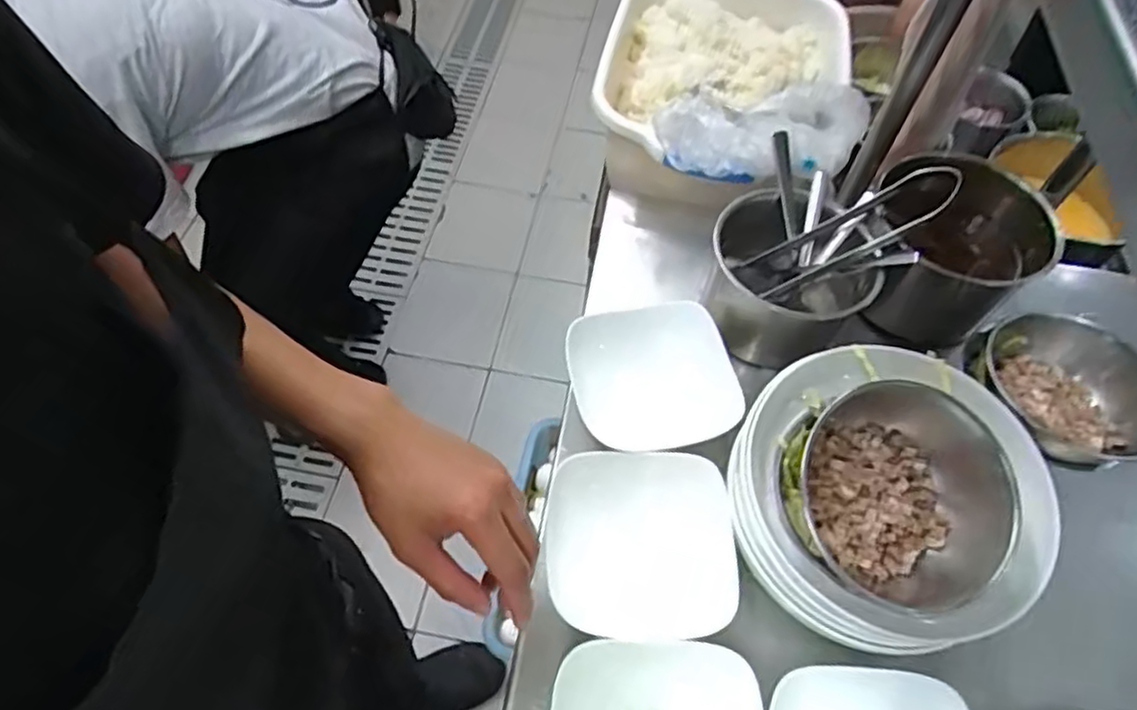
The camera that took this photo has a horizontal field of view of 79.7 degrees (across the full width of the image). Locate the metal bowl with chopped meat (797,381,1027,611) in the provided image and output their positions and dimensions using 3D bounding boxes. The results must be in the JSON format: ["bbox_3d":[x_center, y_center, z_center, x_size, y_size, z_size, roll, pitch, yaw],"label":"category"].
[{"bbox_3d":[0.234,0.098,0.472,0.127,0.088,0.135,1,57,-2],"label":"metal bowl with chopped meat"}]

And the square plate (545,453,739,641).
[{"bbox_3d":[0.059,0.148,0.555,0.147,0.025,0.135,-1,57,-3],"label":"square plate"}]

